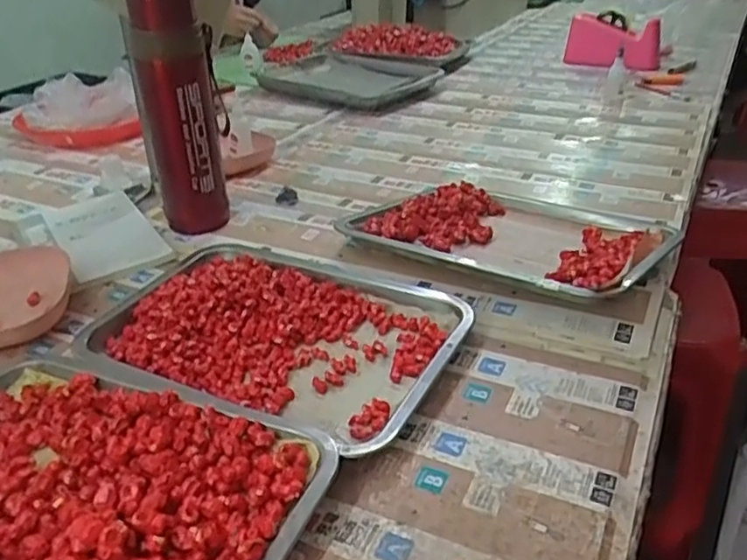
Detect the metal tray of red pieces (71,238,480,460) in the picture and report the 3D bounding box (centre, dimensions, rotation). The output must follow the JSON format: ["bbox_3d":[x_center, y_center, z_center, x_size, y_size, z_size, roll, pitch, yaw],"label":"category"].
[{"bbox_3d":[-0.092,0.035,0.599,0.327,0.034,0.212,14,35,25],"label":"metal tray of red pieces"}]

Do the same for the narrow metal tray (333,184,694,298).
[{"bbox_3d":[0.156,-0.047,0.737,0.291,0.033,0.269,19,28,33],"label":"narrow metal tray"}]

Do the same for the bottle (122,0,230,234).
[{"bbox_3d":[-0.207,-0.184,0.725,0.062,0.274,0.070,20,38,32],"label":"bottle"}]

